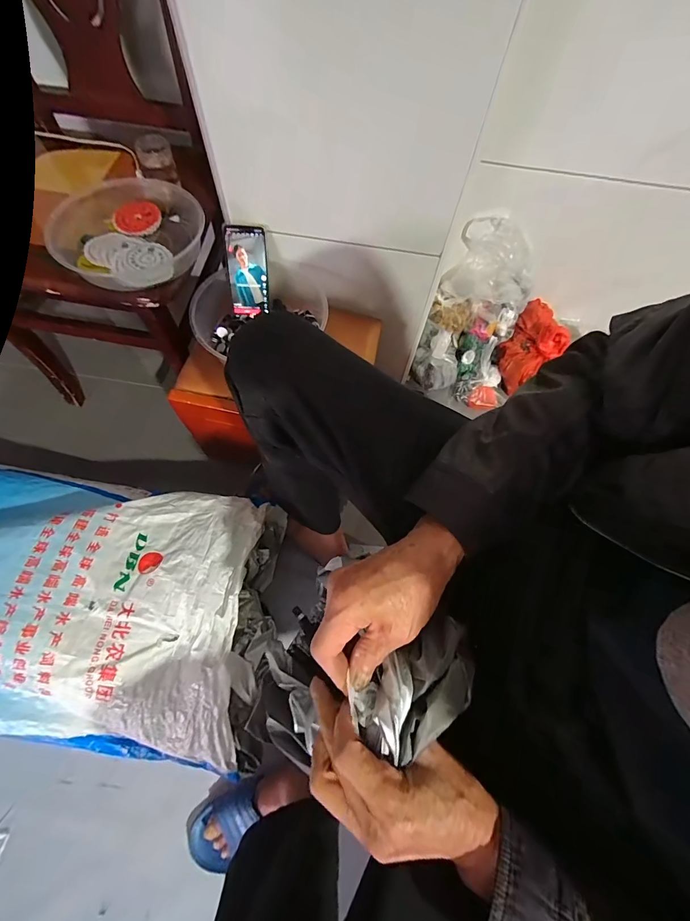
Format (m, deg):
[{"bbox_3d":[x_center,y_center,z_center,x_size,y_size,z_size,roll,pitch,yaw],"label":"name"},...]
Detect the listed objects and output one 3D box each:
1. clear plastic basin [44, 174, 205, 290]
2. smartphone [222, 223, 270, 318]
[{"bbox_3d":[-0.344,-0.367,0.574,0.212,0.058,0.227,42,72,14],"label":"clear plastic basin"},{"bbox_3d":[-0.182,-0.350,0.675,0.072,0.149,0.012,1,33,-2],"label":"smartphone"}]

